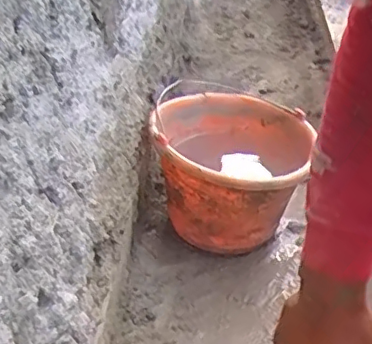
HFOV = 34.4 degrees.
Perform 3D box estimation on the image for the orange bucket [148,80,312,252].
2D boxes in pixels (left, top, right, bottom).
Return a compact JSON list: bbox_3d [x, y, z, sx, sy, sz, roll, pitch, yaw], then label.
[{"bbox_3d":[0.069,-0.002,0.878,0.206,0.188,0.214,-4,32,2],"label":"orange bucket"}]

